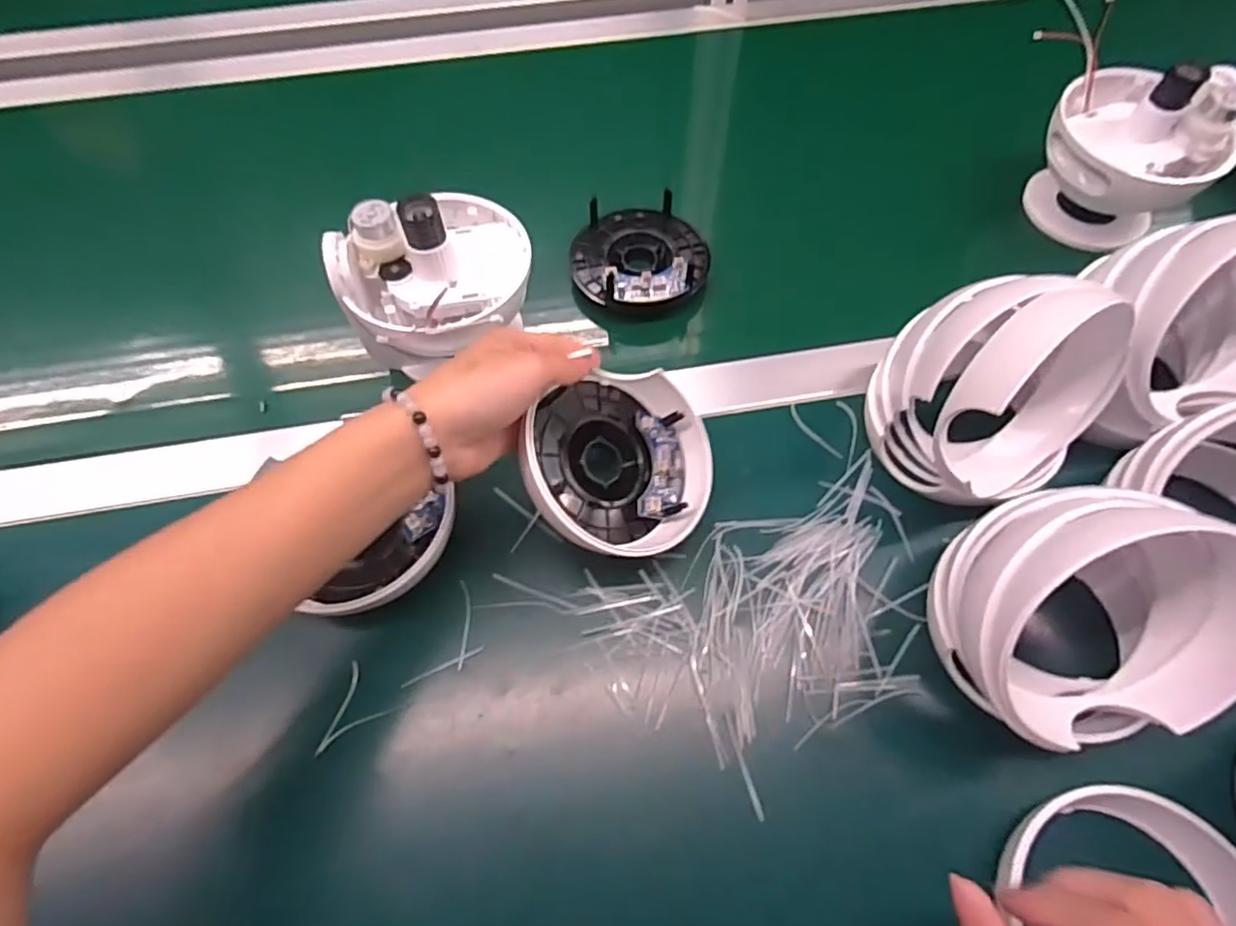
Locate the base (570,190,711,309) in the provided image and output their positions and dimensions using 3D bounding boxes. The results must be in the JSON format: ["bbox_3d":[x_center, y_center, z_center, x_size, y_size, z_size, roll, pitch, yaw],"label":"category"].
[{"bbox_3d":[0.017,-0.155,0.472,0.100,0.029,0.094,0,64,0],"label":"base"}]

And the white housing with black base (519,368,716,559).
[{"bbox_3d":[-0.002,-0.001,0.376,0.106,0.035,0.106,8,69,-21],"label":"white housing with black base"}]

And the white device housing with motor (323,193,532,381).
[{"bbox_3d":[-0.112,-0.123,0.389,0.114,0.064,0.115,-22,66,-10],"label":"white device housing with motor"}]

